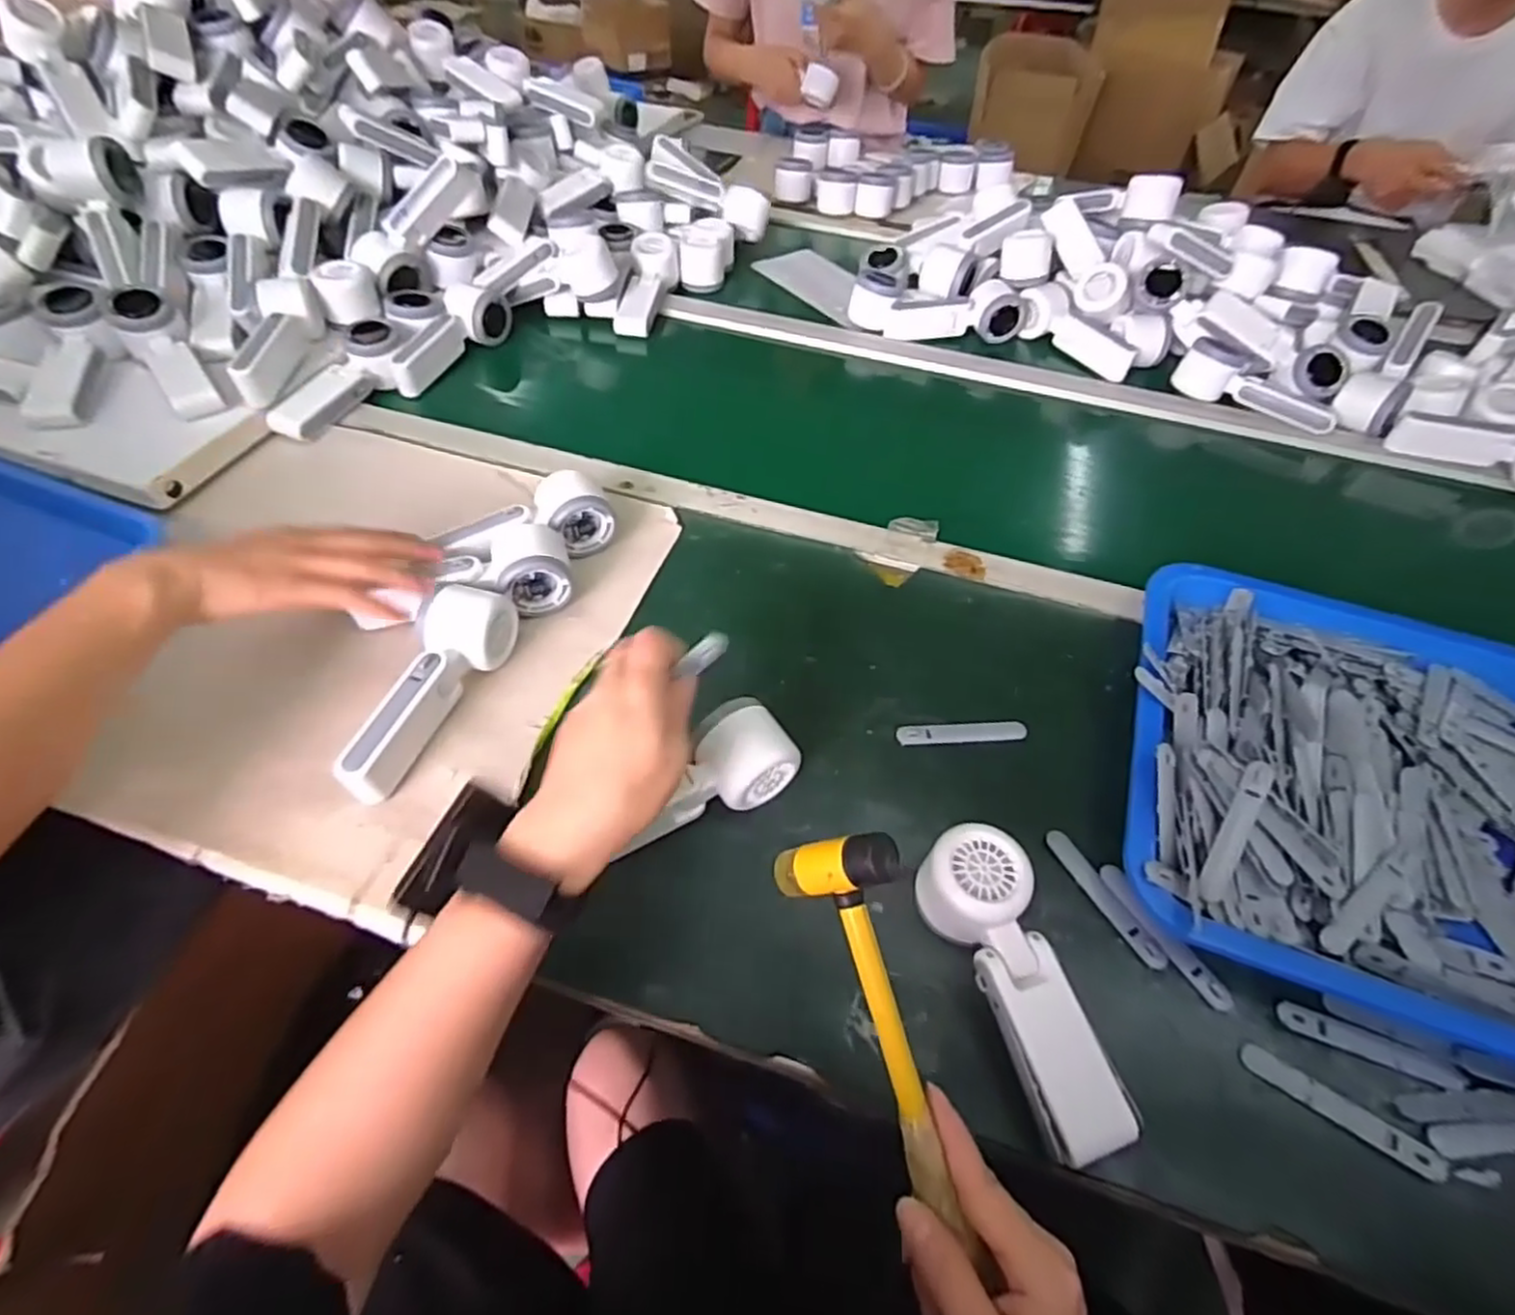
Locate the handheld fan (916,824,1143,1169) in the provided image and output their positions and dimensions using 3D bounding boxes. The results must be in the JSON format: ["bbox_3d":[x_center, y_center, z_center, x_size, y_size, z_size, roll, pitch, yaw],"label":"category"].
[{"bbox_3d":[0.143,0.180,0.392,0.056,0.053,0.163,-14,54,-12],"label":"handheld fan"}]

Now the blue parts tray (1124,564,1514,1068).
[{"bbox_3d":[0.467,0.104,0.459,0.431,0.051,0.315,20,54,12],"label":"blue parts tray"}]

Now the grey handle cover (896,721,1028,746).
[{"bbox_3d":[0.151,0.055,0.523,0.095,0.004,0.015,-3,53,-5],"label":"grey handle cover"}]

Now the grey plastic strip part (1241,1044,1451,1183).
[{"bbox_3d":[0.311,0.242,0.378,0.097,0.004,0.017,29,57,19],"label":"grey plastic strip part"}]

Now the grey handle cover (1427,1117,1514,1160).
[{"bbox_3d":[0.398,0.249,0.370,0.096,0.004,0.015,-3,53,-5],"label":"grey handle cover"}]

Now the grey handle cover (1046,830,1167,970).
[{"bbox_3d":[0.218,0.150,0.447,0.016,0.004,0.094,-22,56,-18],"label":"grey handle cover"}]

